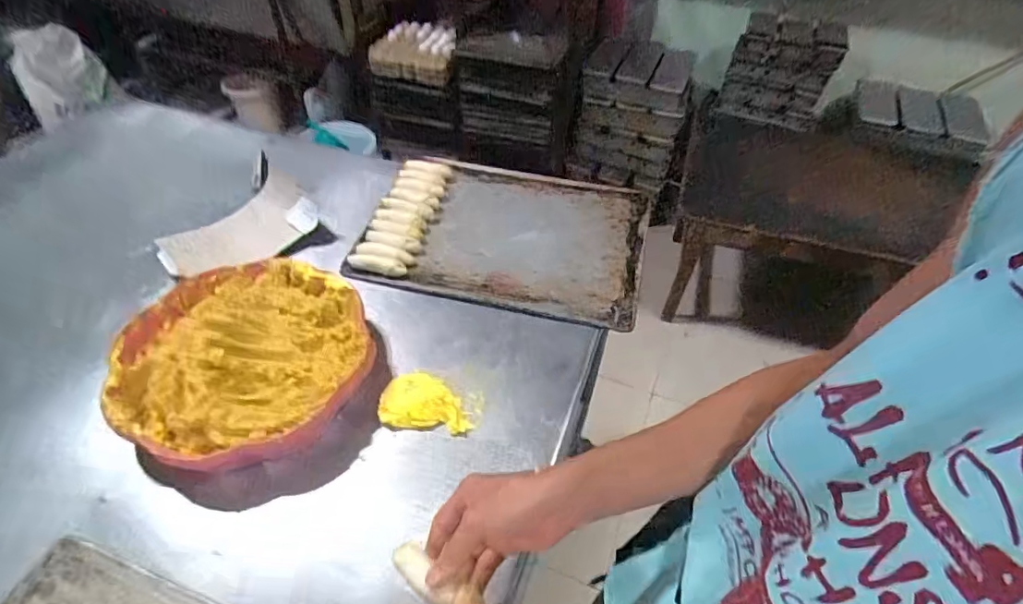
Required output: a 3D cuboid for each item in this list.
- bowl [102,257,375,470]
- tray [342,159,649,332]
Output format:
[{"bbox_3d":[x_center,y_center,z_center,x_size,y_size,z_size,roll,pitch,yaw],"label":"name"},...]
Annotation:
[{"bbox_3d":[-0.327,0.066,0.658,0.296,0.077,0.285,1,46,-1],"label":"bowl"},{"bbox_3d":[-0.011,-0.119,0.881,0.441,0.034,0.330,11,47,7],"label":"tray"}]

